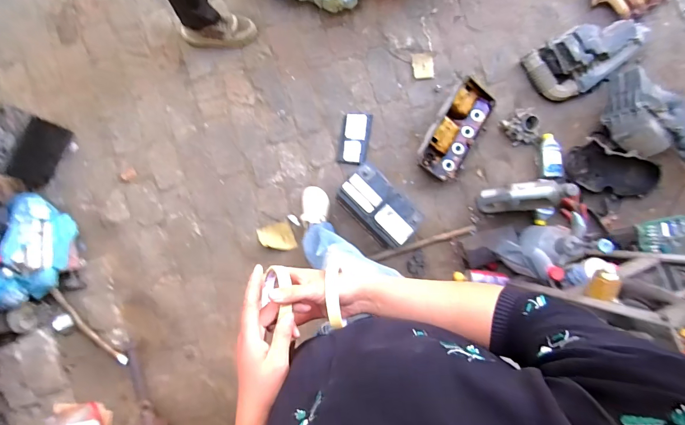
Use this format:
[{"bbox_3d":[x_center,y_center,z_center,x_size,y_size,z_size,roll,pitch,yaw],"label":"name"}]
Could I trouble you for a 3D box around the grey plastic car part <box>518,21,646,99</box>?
[{"bbox_3d":[1.002,-0.638,1.420,0.451,0.171,0.238,-27,90,-5],"label":"grey plastic car part"}]

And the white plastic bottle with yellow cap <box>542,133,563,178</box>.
[{"bbox_3d":[0.842,-0.229,1.403,0.062,0.063,0.197,6,71,-4],"label":"white plastic bottle with yellow cap"}]

